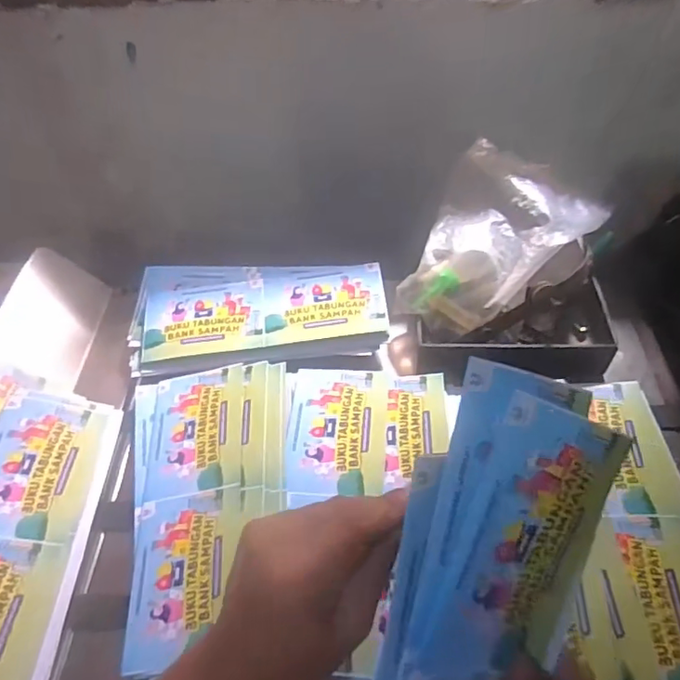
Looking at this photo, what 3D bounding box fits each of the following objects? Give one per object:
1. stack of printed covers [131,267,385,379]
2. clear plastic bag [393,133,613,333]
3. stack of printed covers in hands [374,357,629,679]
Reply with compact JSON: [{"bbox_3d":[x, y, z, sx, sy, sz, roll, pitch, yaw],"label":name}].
[{"bbox_3d":[-0.105,-0.036,0.695,0.321,0.035,0.159,0,50,2],"label":"stack of printed covers"},{"bbox_3d":[0.203,-0.111,0.684,0.188,0.122,0.237,23,54,20],"label":"clear plastic bag"},{"bbox_3d":[0.081,0.174,0.306,0.137,0.309,0.019,14,0,-25],"label":"stack of printed covers in hands"}]

